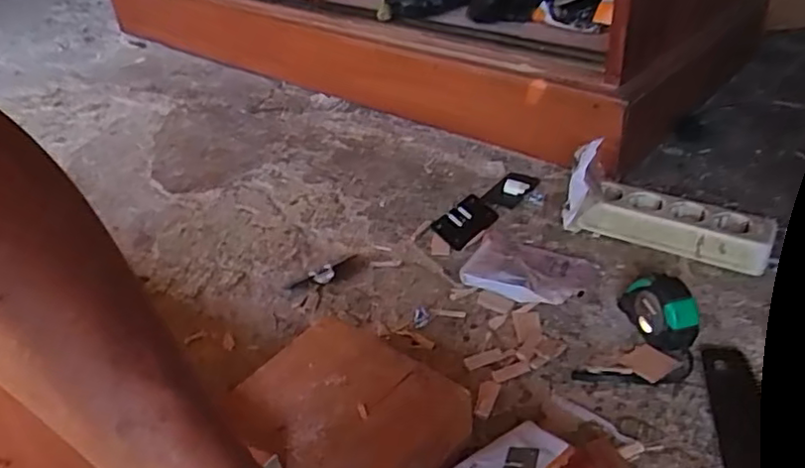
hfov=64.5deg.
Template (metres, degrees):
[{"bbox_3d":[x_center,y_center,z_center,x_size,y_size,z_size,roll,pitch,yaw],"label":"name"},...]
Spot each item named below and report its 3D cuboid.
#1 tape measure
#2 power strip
[{"bbox_3d":[0.241,0.068,0.599,0.038,0.056,0.078,-14,37,-12],"label":"tape measure"},{"bbox_3d":[0.300,-0.007,0.701,0.186,0.044,0.067,16,41,27],"label":"power strip"}]

